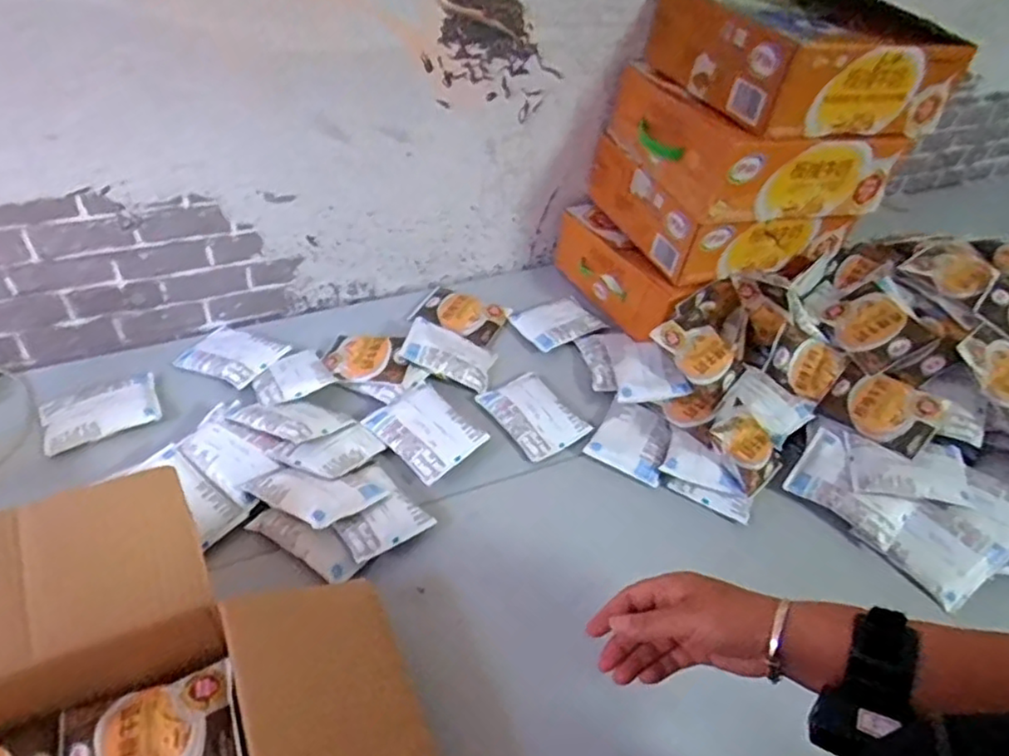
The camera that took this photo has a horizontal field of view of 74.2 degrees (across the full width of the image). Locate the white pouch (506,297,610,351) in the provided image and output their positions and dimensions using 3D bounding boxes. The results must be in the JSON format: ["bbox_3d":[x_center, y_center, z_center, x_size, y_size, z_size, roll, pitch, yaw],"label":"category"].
[{"bbox_3d":[0.079,-0.090,1.031,0.120,0.019,0.099,-16,49,-22],"label":"white pouch"}]

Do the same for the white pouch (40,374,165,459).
[{"bbox_3d":[-0.513,0.038,0.845,0.134,0.033,0.096,-23,52,-27],"label":"white pouch"}]

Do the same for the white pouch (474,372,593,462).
[{"bbox_3d":[0.038,0.048,0.891,0.094,0.024,0.132,-25,53,-29],"label":"white pouch"}]

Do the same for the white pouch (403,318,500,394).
[{"bbox_3d":[-0.075,-0.038,0.948,0.128,0.020,0.096,24,44,-8],"label":"white pouch"}]

